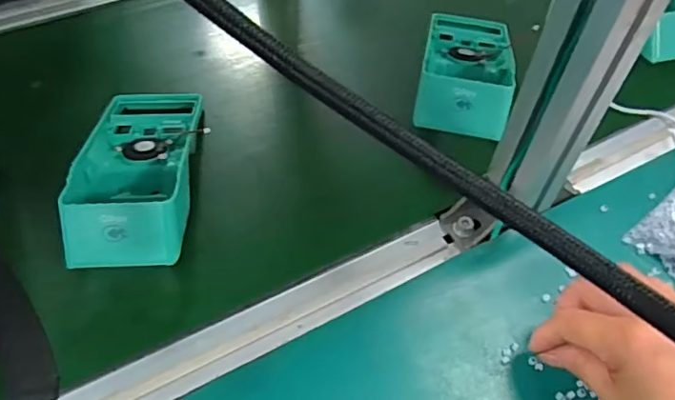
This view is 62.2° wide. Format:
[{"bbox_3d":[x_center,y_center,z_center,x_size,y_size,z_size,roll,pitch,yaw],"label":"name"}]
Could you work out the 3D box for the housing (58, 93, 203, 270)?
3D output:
[{"bbox_3d":[-0.156,-0.031,0.437,0.084,0.049,0.184,-4,54,-5],"label":"housing"}]

